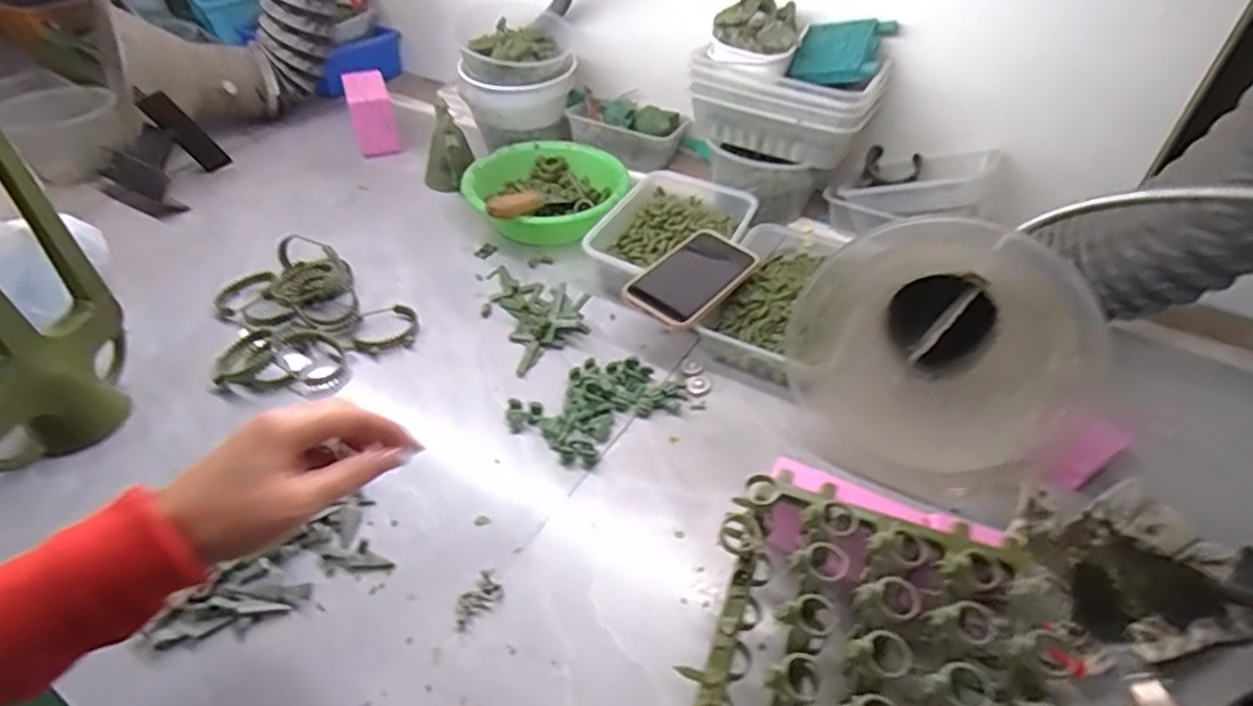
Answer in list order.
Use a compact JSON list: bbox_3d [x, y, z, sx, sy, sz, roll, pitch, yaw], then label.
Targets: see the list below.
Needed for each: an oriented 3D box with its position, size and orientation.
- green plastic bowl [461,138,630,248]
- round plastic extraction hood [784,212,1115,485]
[{"bbox_3d":[-0.101,-0.203,0.850,0.202,0.064,0.192,0,44,0],"label":"green plastic bowl"},{"bbox_3d":[0.261,-0.002,0.545,0.209,0.190,0.137,31,51,28],"label":"round plastic extraction hood"}]

